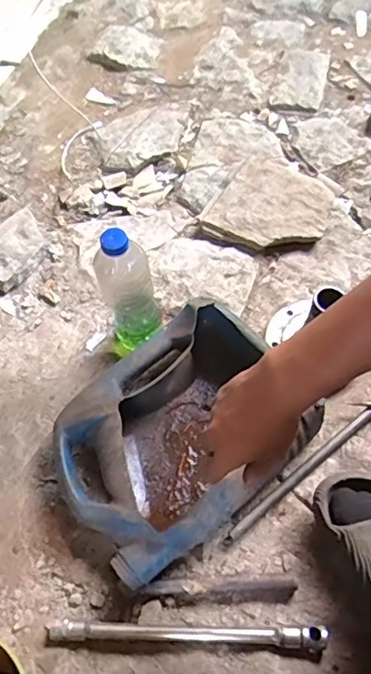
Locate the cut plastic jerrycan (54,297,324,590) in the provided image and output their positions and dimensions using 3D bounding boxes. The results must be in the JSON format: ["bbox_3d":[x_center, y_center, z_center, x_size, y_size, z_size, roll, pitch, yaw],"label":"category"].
[{"bbox_3d":[-0.014,0.121,0.684,0.295,0.099,0.238,-36,67,-16],"label":"cut plastic jerrycan"}]

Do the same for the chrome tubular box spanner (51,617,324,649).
[{"bbox_3d":[0.000,0.330,0.598,0.307,0.016,0.020,1,62,2],"label":"chrome tubular box spanner"}]

